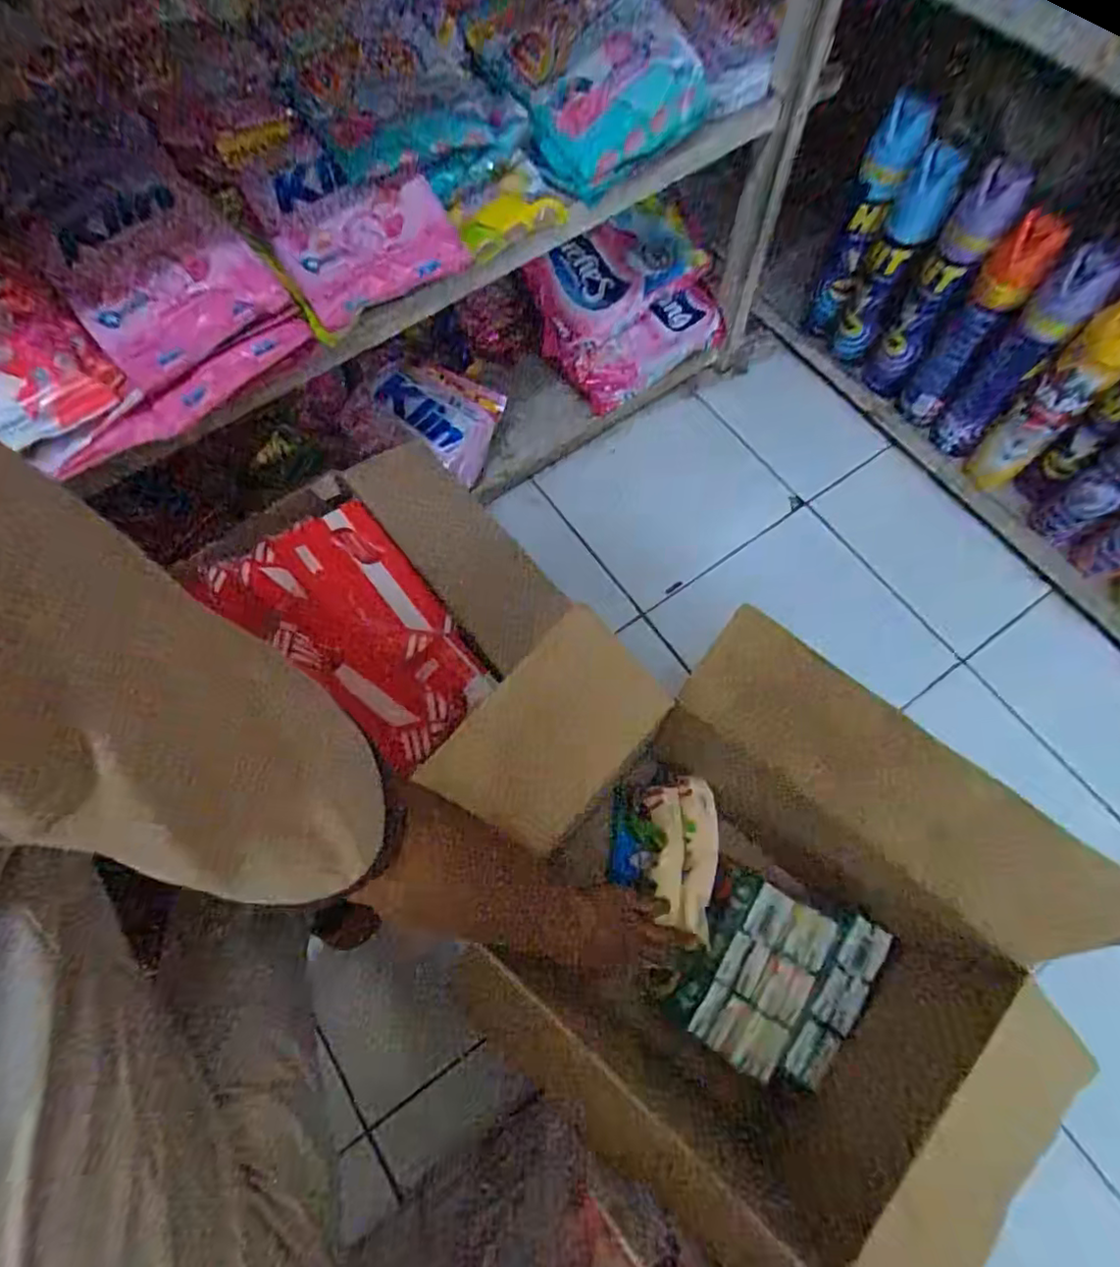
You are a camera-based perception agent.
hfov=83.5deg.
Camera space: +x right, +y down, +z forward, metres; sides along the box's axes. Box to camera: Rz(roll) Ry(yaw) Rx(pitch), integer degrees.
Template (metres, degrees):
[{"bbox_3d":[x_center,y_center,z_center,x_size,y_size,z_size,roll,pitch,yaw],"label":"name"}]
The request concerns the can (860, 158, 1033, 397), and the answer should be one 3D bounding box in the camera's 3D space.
[{"bbox_3d":[0.512,-0.468,0.857,0.063,0.327,0.070,27,73,12],"label":"can"}]

